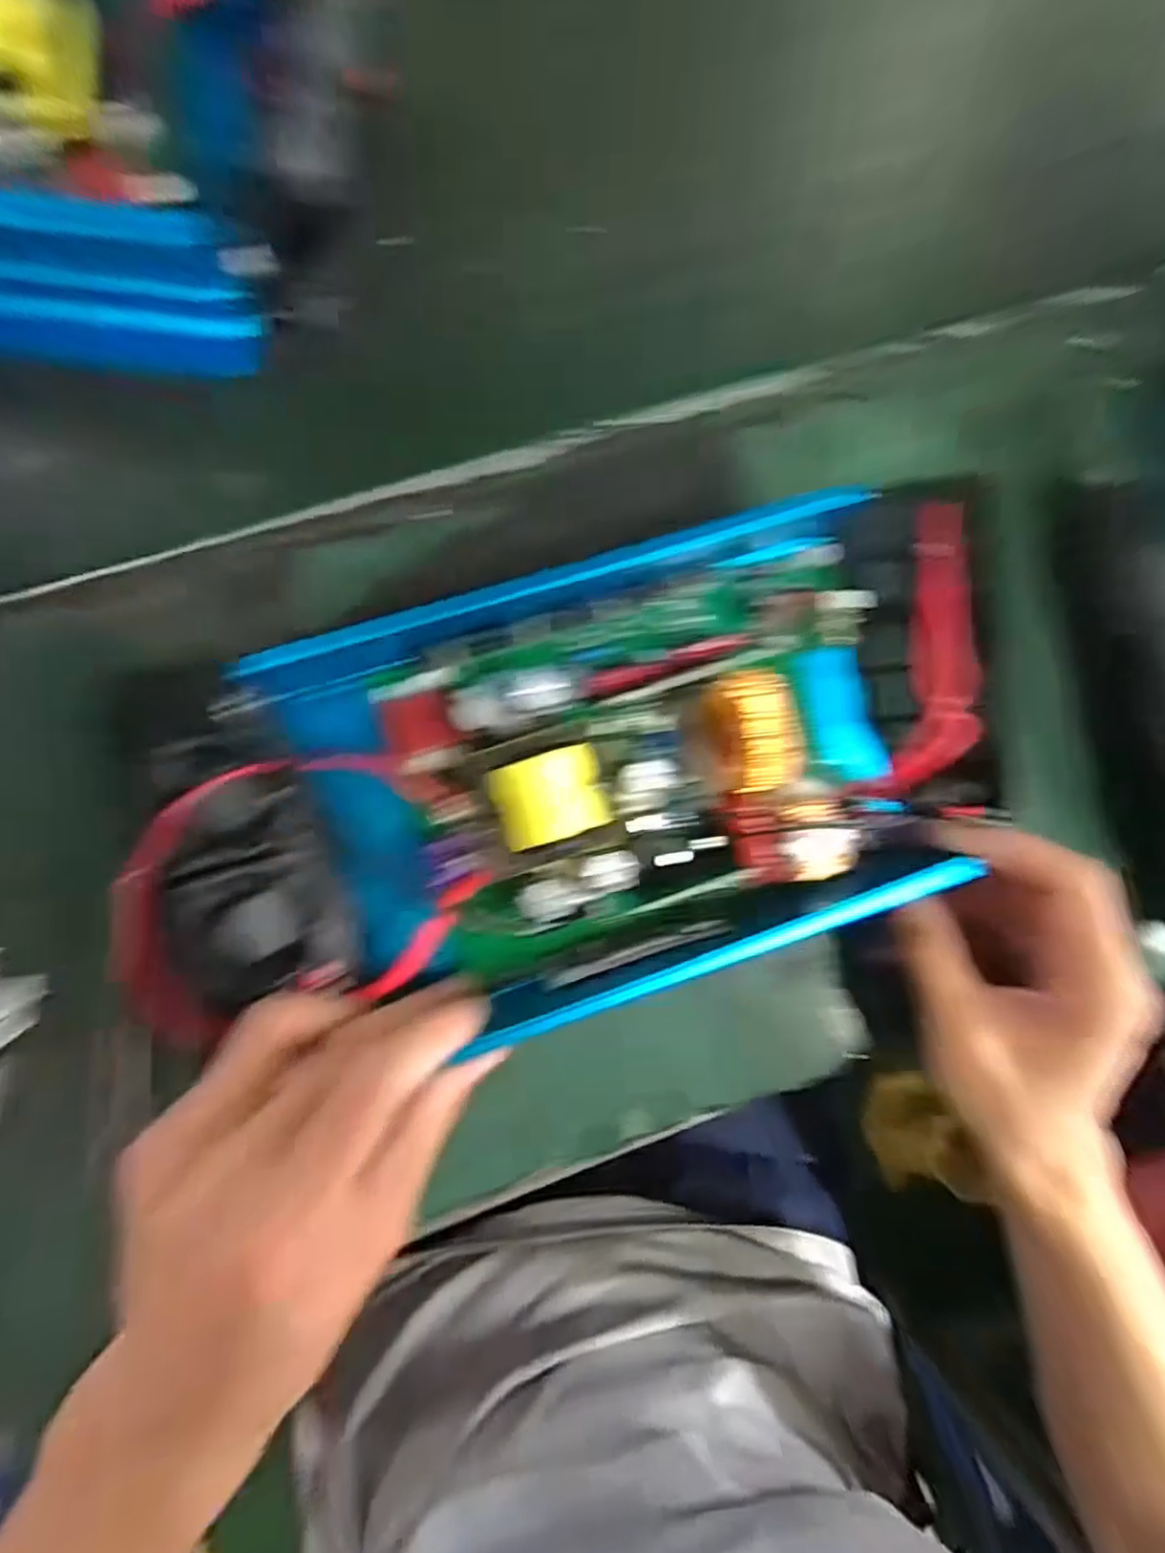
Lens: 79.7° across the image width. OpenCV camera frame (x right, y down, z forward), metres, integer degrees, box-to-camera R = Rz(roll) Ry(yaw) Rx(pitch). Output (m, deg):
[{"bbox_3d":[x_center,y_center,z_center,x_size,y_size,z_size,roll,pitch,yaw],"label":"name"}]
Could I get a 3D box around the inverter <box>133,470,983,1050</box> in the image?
[{"bbox_3d":[0.006,0.002,0.250,0.295,0.051,0.156,-17,89,-6],"label":"inverter"}]

